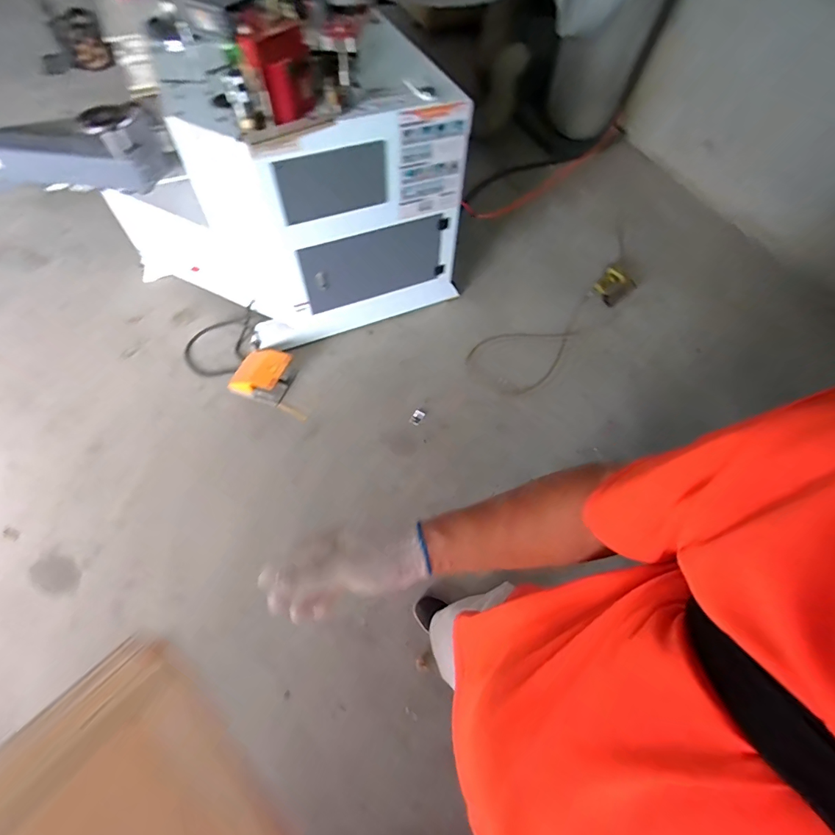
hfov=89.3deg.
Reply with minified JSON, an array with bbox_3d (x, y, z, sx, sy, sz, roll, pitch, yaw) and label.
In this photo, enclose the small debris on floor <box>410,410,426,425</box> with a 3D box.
[{"bbox_3d":[-0.001,-0.001,1.710,0.045,0.009,0.070,30,63,14],"label":"small debris on floor"}]

